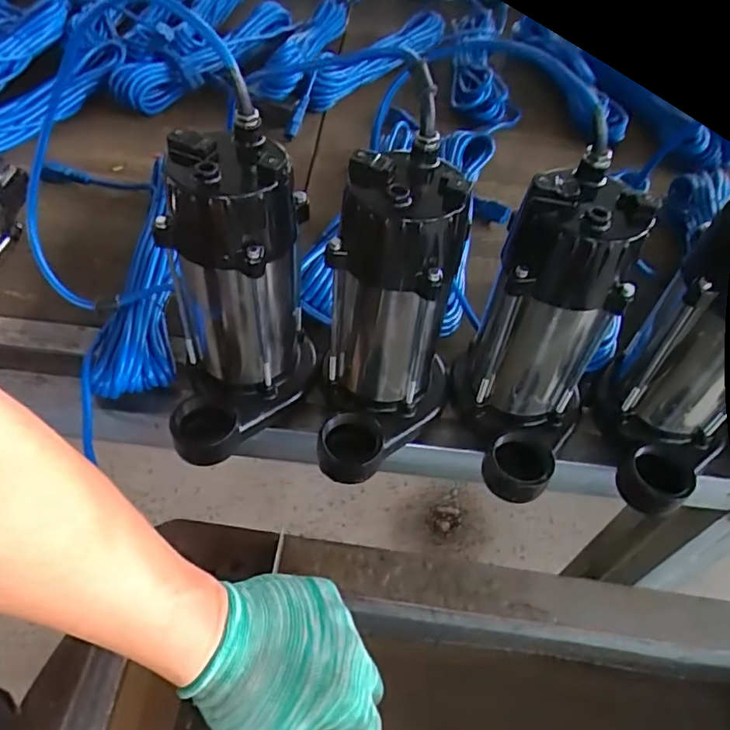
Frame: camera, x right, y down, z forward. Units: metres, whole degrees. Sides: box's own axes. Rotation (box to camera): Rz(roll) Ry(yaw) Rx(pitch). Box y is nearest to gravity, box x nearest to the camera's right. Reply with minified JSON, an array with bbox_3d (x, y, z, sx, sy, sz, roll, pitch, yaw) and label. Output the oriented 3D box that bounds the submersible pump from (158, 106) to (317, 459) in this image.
[{"bbox_3d":[-0.101,-0.042,0.462,0.113,0.226,0.149,0,51,-6],"label":"submersible pump"}]

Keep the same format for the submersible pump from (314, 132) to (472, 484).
[{"bbox_3d":[0.014,-0.027,0.459,0.113,0.227,0.159,15,51,6],"label":"submersible pump"}]

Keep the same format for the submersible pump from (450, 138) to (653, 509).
[{"bbox_3d":[0.137,-0.010,0.468,0.111,0.241,0.150,22,52,12],"label":"submersible pump"}]

